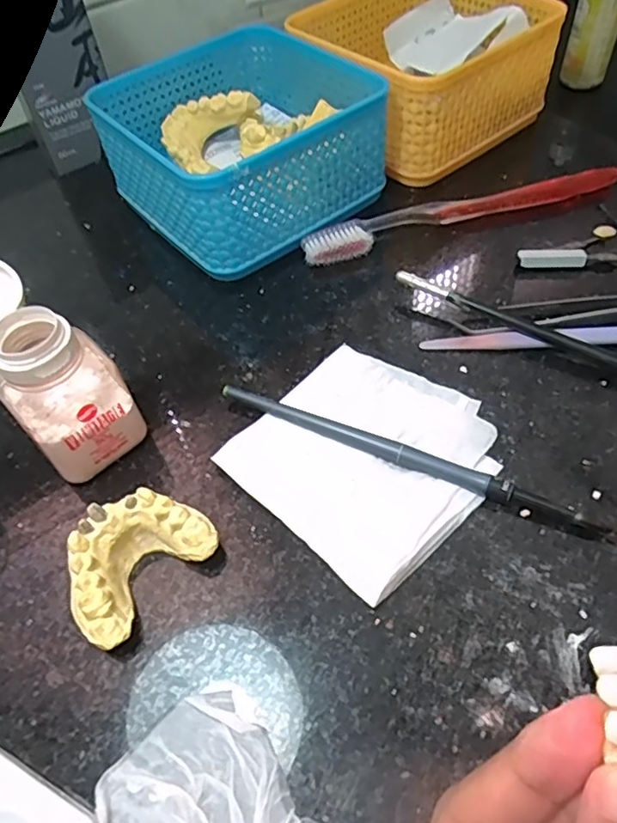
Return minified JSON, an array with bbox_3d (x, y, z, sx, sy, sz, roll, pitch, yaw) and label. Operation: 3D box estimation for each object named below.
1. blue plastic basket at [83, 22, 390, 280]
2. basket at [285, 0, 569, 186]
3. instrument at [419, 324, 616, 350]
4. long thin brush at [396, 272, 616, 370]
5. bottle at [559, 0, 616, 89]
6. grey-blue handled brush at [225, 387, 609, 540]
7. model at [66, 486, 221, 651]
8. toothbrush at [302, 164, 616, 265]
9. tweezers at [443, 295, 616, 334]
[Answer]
[{"bbox_3d":[-0.039,-0.155,0.342,0.128,0.064,0.130,-36,59,-21],"label":"blue plastic basket"},{"bbox_3d":[0.069,-0.222,0.382,0.129,0.066,0.130,-36,59,-21],"label":"basket"},{"bbox_3d":[0.124,-0.035,0.275,0.137,0.008,0.011,0,54,4],"label":"instrument"},{"bbox_3d":[0.124,-0.026,0.264,0.186,0.012,0.006,27,60,21],"label":"long thin brush"},{"bbox_3d":[0.210,-0.292,0.419,0.033,0.105,0.033,16,56,14],"label":"bottle"},{"bbox_3d":[0.037,0.017,0.241,0.160,0.004,0.008,20,94,18],"label":"grey-blue handled brush"},{"bbox_3d":[-0.064,0.053,0.215,0.037,0.026,0.054,35,63,25],"label":"model"},{"bbox_3d":[0.085,-0.114,0.332,0.182,0.016,0.021,-15,54,-7],"label":"toothbrush"},{"bbox_3d":[0.139,-0.052,0.282,0.135,0.011,0.022,-4,54,1],"label":"tweezers"}]

